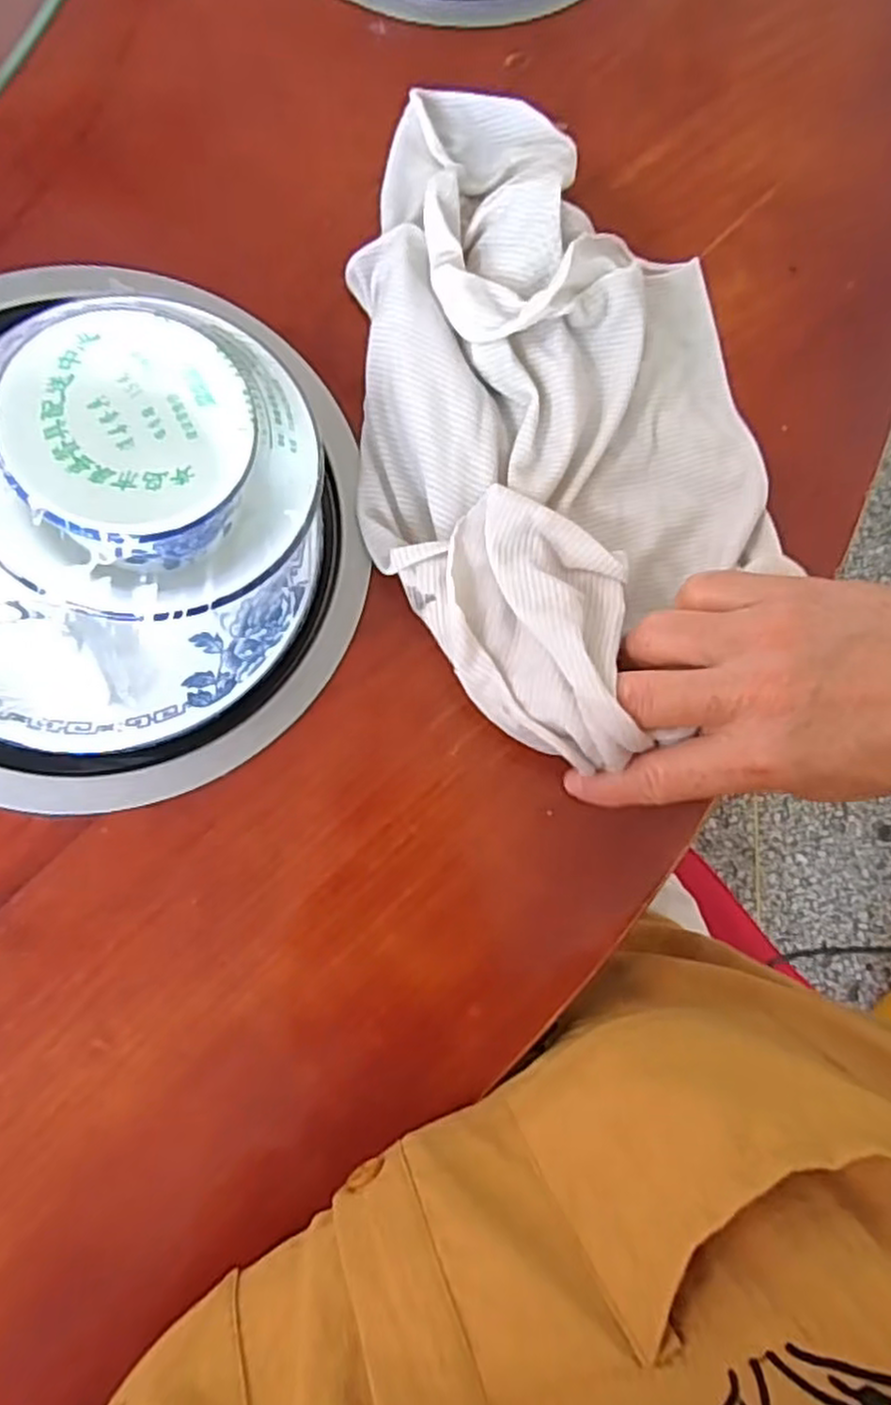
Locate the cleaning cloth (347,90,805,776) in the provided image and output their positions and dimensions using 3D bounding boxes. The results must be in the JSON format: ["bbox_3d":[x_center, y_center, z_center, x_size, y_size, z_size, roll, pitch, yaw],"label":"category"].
[{"bbox_3d":[0.048,-0.123,0.295,0.159,0.050,0.285,-8,85,-8],"label":"cleaning cloth"}]

